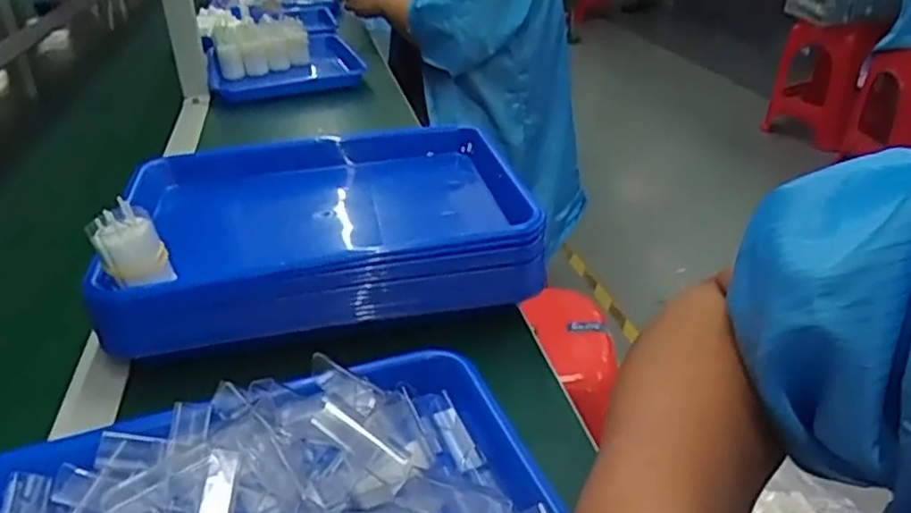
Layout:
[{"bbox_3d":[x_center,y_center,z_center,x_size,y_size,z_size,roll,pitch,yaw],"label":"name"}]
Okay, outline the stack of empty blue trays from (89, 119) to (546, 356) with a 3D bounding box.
[{"bbox_3d":[-0.114,-0.030,0.613,0.317,0.070,0.249,-8,29,-9],"label":"stack of empty blue trays"}]

